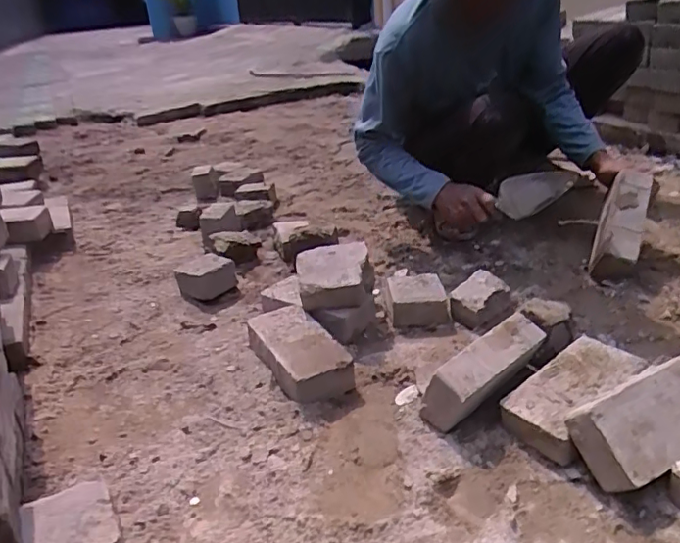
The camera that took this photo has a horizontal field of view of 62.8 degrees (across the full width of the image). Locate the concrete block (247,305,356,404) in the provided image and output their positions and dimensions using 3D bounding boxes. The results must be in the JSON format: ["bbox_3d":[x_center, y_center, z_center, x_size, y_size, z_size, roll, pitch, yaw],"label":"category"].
[{"bbox_3d":[-0.074,0.137,0.958,0.115,0.052,0.223,-18,30,-26],"label":"concrete block"}]

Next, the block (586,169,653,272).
[{"bbox_3d":[0.565,-0.108,1.114,0.087,0.069,0.211,13,69,33],"label":"block"}]

